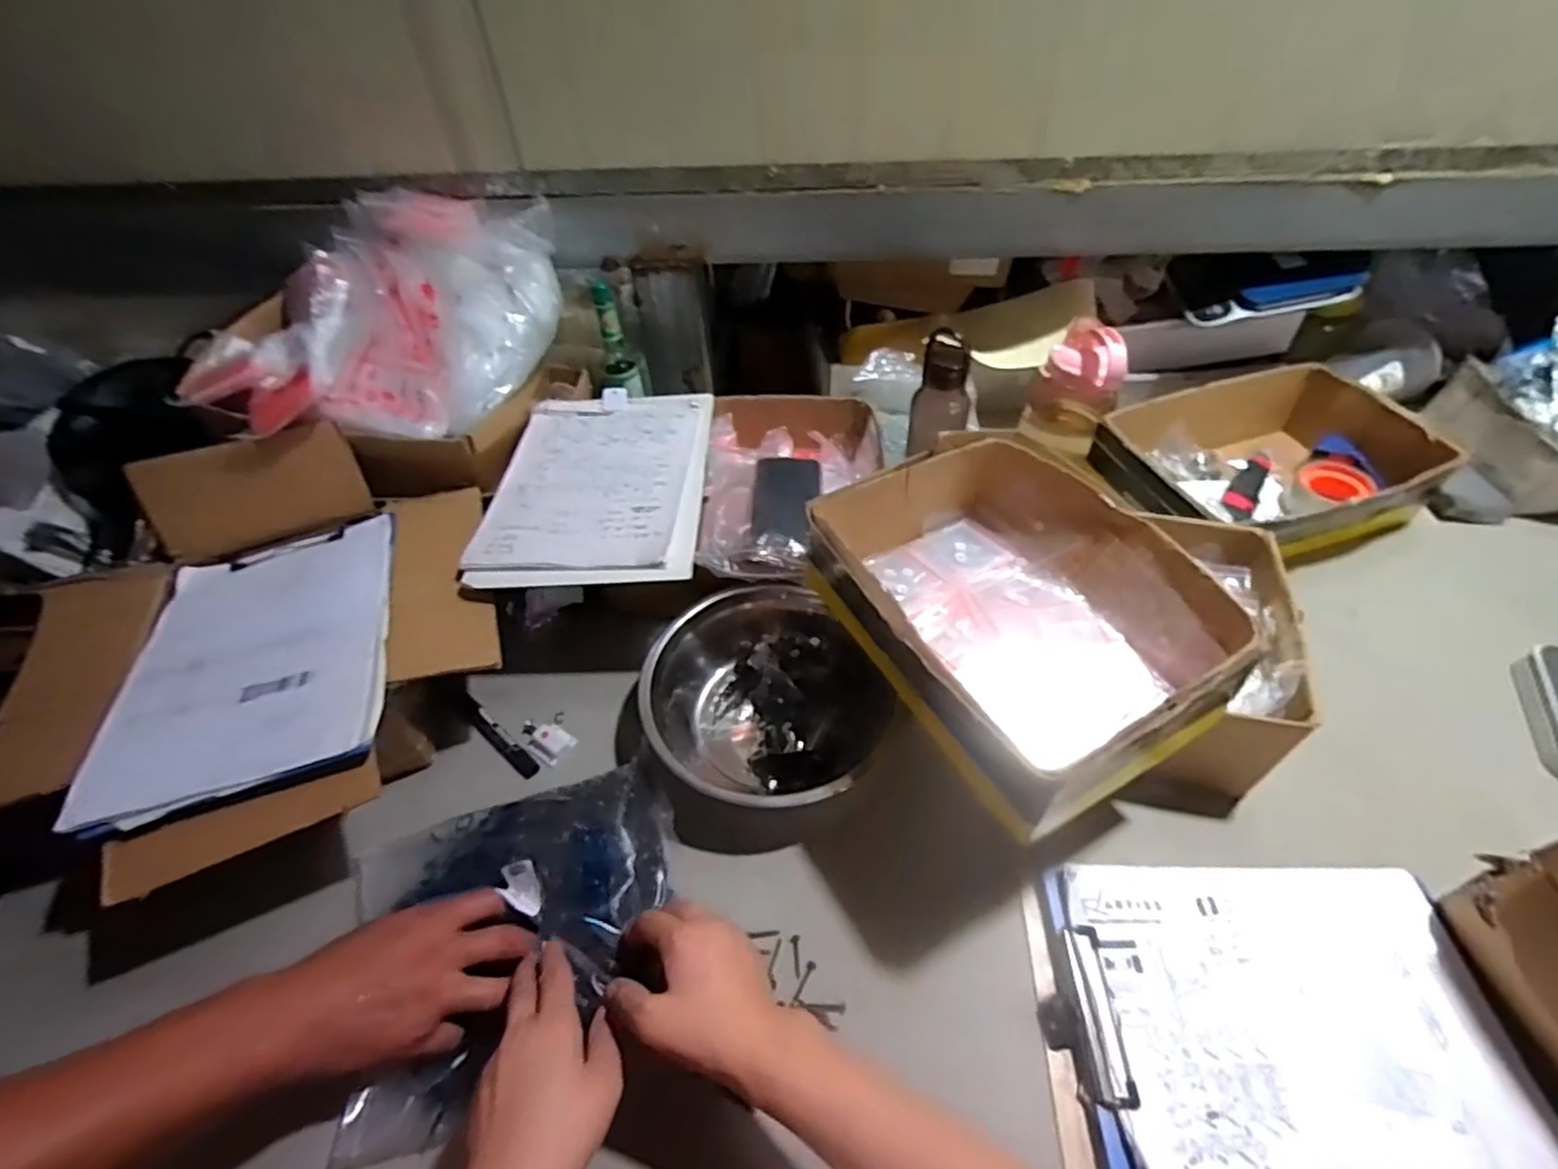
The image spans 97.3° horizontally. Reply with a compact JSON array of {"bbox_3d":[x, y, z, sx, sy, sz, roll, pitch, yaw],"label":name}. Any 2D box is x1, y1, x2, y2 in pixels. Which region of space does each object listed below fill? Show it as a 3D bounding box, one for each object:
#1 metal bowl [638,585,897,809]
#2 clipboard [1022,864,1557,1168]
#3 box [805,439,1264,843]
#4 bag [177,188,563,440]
[{"bbox_3d":[-0.012,0.104,0.664,0.225,0.097,0.208,-2,48,2],"label":"metal bowl"},{"bbox_3d":[0.360,0.323,0.500,0.321,0.021,0.225,0,48,4],"label":"clipboard"},{"bbox_3d":[0.196,0.020,0.569,0.246,0.099,0.299,-21,50,-15],"label":"box"},{"bbox_3d":[-0.443,-0.293,0.774,0.401,0.165,0.273,-15,49,-10],"label":"bag"}]

